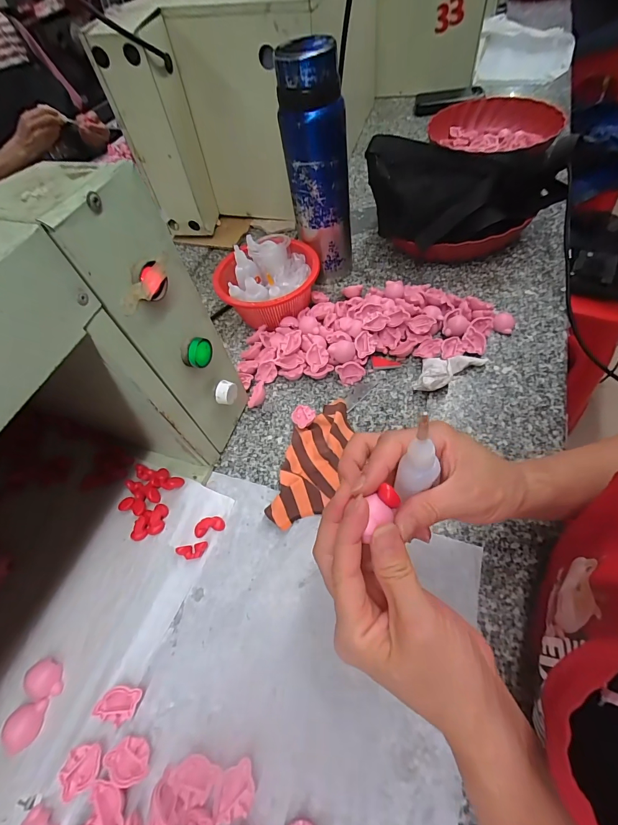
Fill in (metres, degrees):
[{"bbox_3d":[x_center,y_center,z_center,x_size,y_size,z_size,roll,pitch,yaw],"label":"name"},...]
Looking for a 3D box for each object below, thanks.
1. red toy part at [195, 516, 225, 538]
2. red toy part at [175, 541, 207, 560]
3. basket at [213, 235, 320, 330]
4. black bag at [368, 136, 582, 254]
[{"bbox_3d":[-0.108,0.120,0.383,0.031,0.009,0.016,-18,58,-6],"label":"red toy part"},{"bbox_3d":[-0.120,0.143,0.369,0.031,0.009,0.014,-11,58,-2],"label":"red toy part"},{"bbox_3d":[-0.058,-0.180,0.530,0.142,0.090,0.131,-4,57,6],"label":"basket"},{"bbox_3d":[0.239,-0.326,0.508,0.289,0.094,0.122,-11,56,2],"label":"black bag"}]

